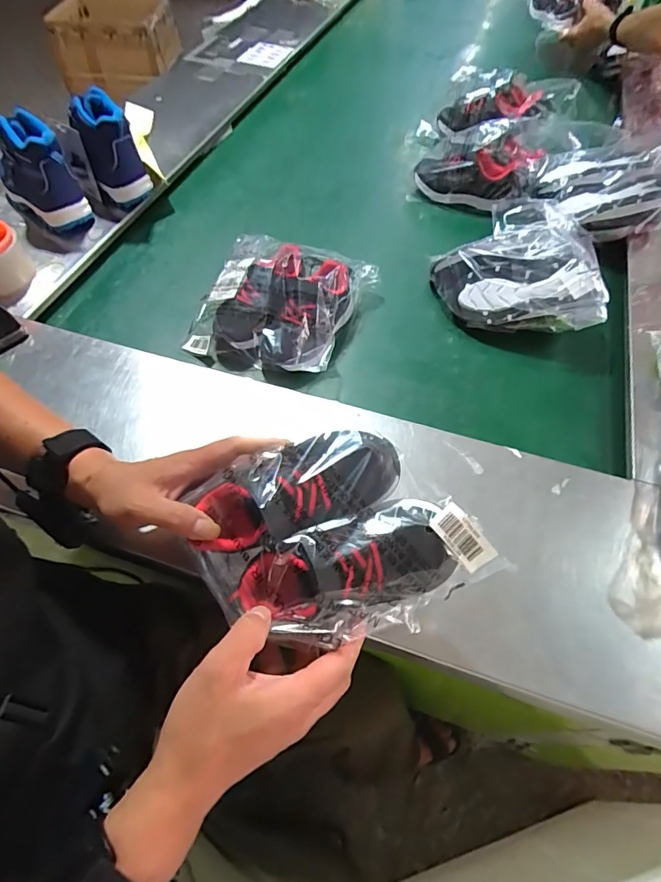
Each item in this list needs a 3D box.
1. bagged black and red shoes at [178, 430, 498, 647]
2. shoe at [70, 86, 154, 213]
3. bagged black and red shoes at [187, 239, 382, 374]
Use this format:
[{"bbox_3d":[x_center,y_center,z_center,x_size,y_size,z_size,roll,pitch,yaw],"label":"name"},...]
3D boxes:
[{"bbox_3d":[-0.004,0.075,0.359,0.191,0.063,0.153,-23,60,-13],"label":"bagged black and red shoes"},{"bbox_3d":[-0.348,-0.457,0.733,0.068,0.139,0.077,-38,65,-21],"label":"shoe"},{"bbox_3d":[-0.072,-0.195,0.634,0.198,0.092,0.216,17,59,11],"label":"bagged black and red shoes"}]

